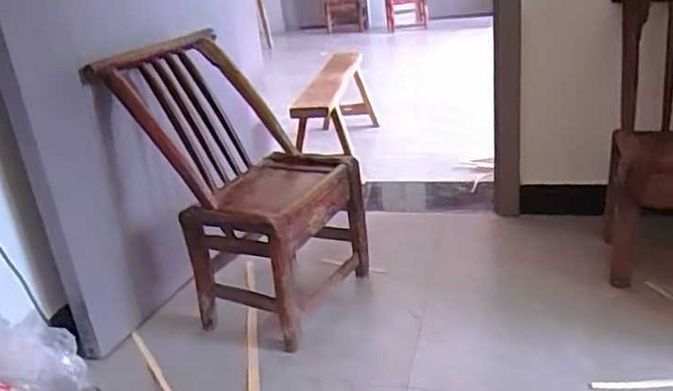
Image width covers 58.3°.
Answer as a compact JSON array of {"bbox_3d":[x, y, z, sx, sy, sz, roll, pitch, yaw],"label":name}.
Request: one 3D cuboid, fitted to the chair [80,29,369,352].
[{"bbox_3d":[-0.249,-0.056,1.495,0.585,0.587,0.446,9,27,35],"label":"chair"}]

